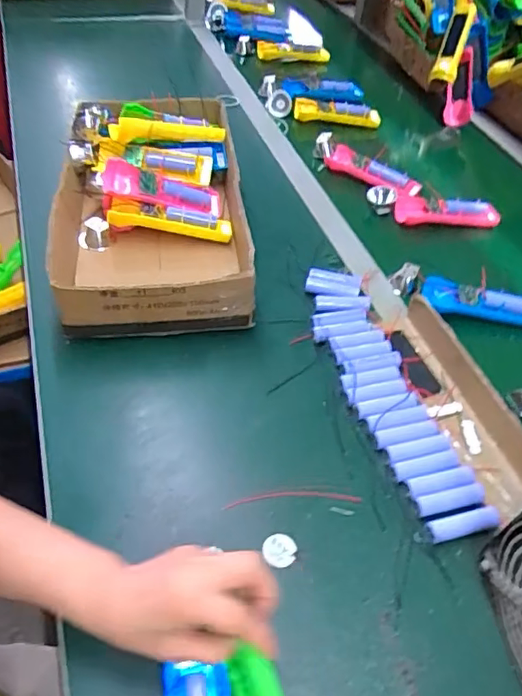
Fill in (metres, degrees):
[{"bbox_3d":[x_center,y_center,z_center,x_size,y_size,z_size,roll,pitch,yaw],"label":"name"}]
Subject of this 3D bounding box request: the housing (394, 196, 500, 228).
[{"bbox_3d":[0.285,-0.206,0.838,0.166,0.032,0.053,2,48,-3],"label":"housing"}]

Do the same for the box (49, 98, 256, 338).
[{"bbox_3d":[-0.154,-0.196,0.720,0.244,0.095,0.429,-4,49,-8],"label":"box"}]

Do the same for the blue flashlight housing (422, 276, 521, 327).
[{"bbox_3d":[0.287,-0.057,0.693,0.163,0.035,0.051,13,49,7],"label":"blue flashlight housing"}]

